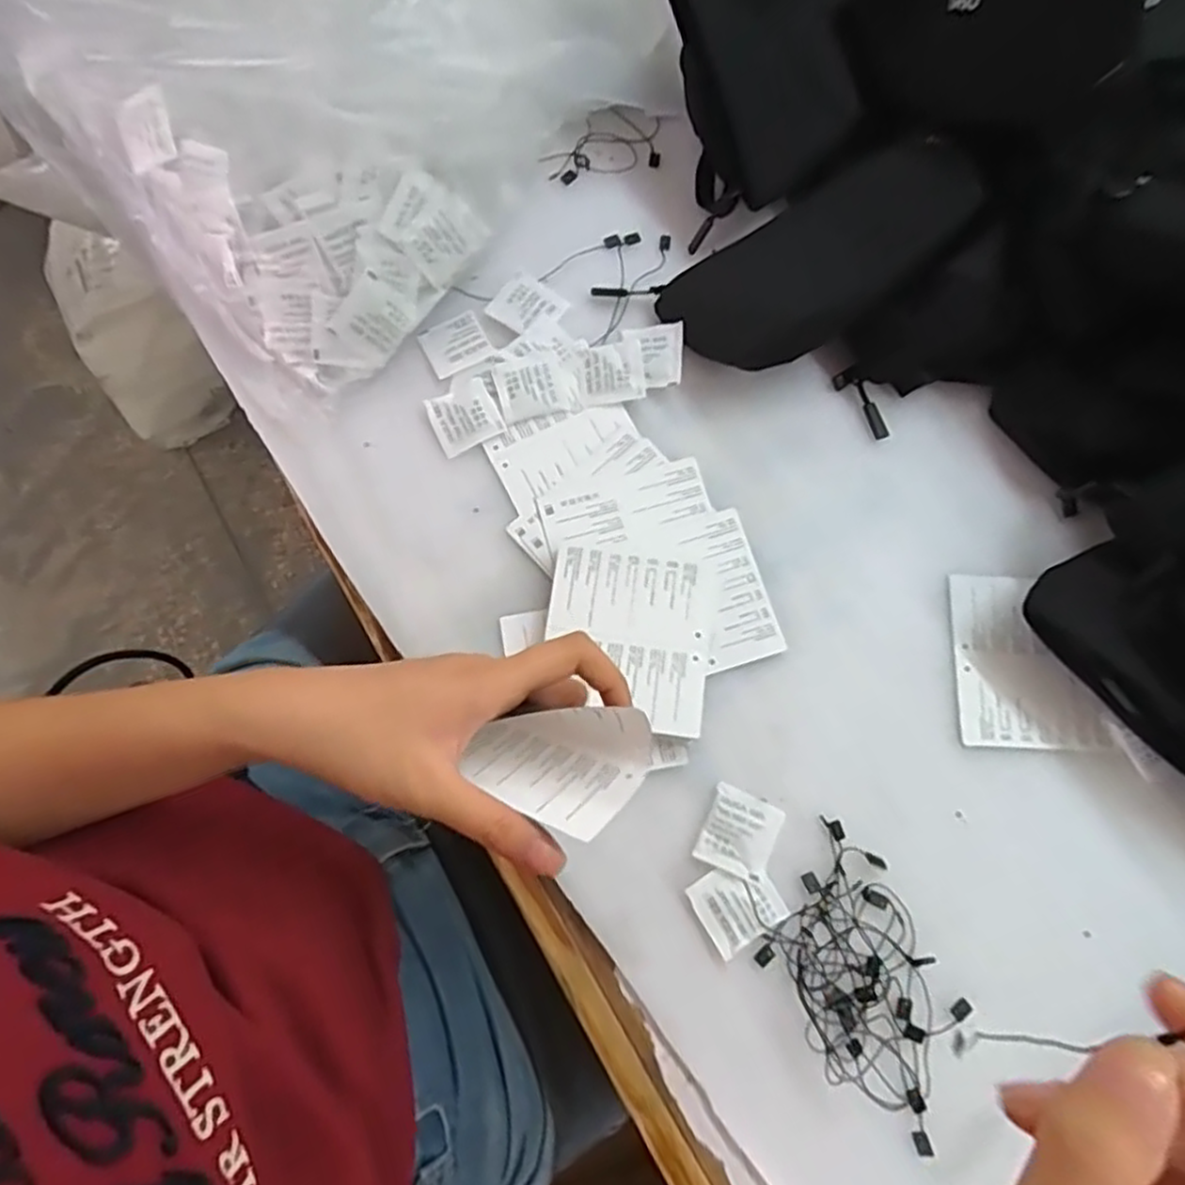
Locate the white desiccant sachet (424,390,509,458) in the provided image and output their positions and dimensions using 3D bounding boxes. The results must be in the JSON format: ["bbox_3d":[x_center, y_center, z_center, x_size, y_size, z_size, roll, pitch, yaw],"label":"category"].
[{"bbox_3d":[-0.079,-0.108,0.451,0.040,0.005,0.038,-24,77,-7],"label":"white desiccant sachet"}]

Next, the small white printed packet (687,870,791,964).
[{"bbox_3d":[0.076,0.162,0.380,0.041,0.004,0.040,-30,78,-8],"label":"small white printed packet"}]

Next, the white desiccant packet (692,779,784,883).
[{"bbox_3d":[0.079,0.129,0.389,0.039,0.004,0.041,24,76,5],"label":"white desiccant packet"}]

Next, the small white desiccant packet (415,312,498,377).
[{"bbox_3d":[-0.087,-0.158,0.467,0.040,0.005,0.039,-25,77,-8],"label":"small white desiccant packet"}]

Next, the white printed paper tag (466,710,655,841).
[{"bbox_3d":[-0.018,0.069,0.308,0.074,0.020,0.056,11,34,24],"label":"white printed paper tag"}]

